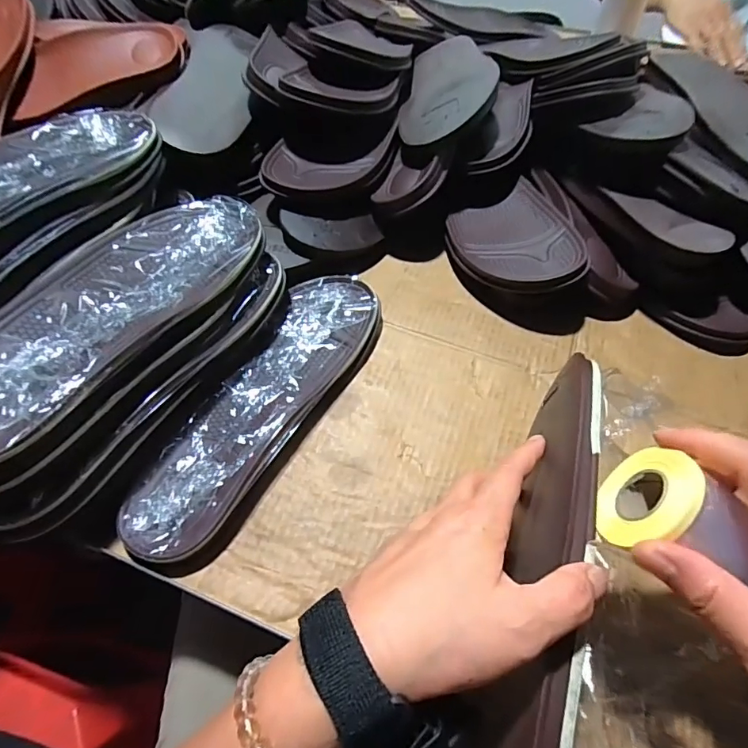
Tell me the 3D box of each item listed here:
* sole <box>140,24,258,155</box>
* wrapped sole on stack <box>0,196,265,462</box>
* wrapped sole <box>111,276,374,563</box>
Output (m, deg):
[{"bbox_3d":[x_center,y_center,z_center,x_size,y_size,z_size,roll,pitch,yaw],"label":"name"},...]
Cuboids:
[{"bbox_3d":[-0.174,-0.322,0.507,0.084,0.031,0.254,1,57,1],"label":"sole"},{"bbox_3d":[-0.186,-0.052,0.310,0.105,0.026,0.255,27,48,8],"label":"wrapped sole on stack"},{"bbox_3d":[-0.083,0.022,0.364,0.079,0.026,0.259,25,60,15],"label":"wrapped sole"}]

